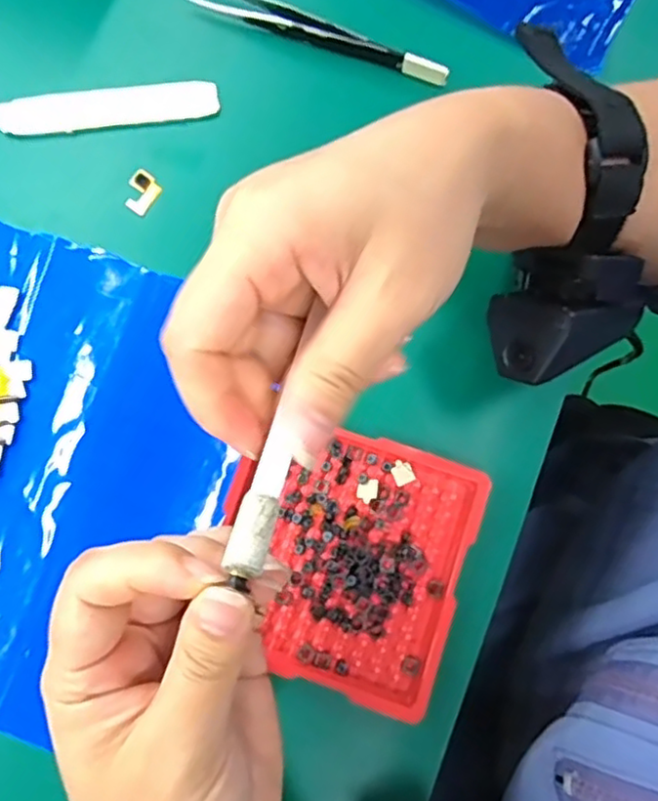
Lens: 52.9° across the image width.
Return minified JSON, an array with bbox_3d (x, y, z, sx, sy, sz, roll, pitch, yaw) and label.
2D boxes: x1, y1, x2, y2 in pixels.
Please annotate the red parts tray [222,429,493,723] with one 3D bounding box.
[{"bbox_3d":[0.005,0.063,0.270,0.099,0.013,0.098,18,80,3],"label":"red parts tray"}]

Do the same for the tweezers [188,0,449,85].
[{"bbox_3d":[-0.006,-0.172,0.312,0.127,0.011,0.014,25,80,4],"label":"tweezers"}]

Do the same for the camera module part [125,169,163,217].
[{"bbox_3d":[-0.086,-0.095,0.299,0.015,0.004,0.018,31,81,5],"label":"camera module part"}]

